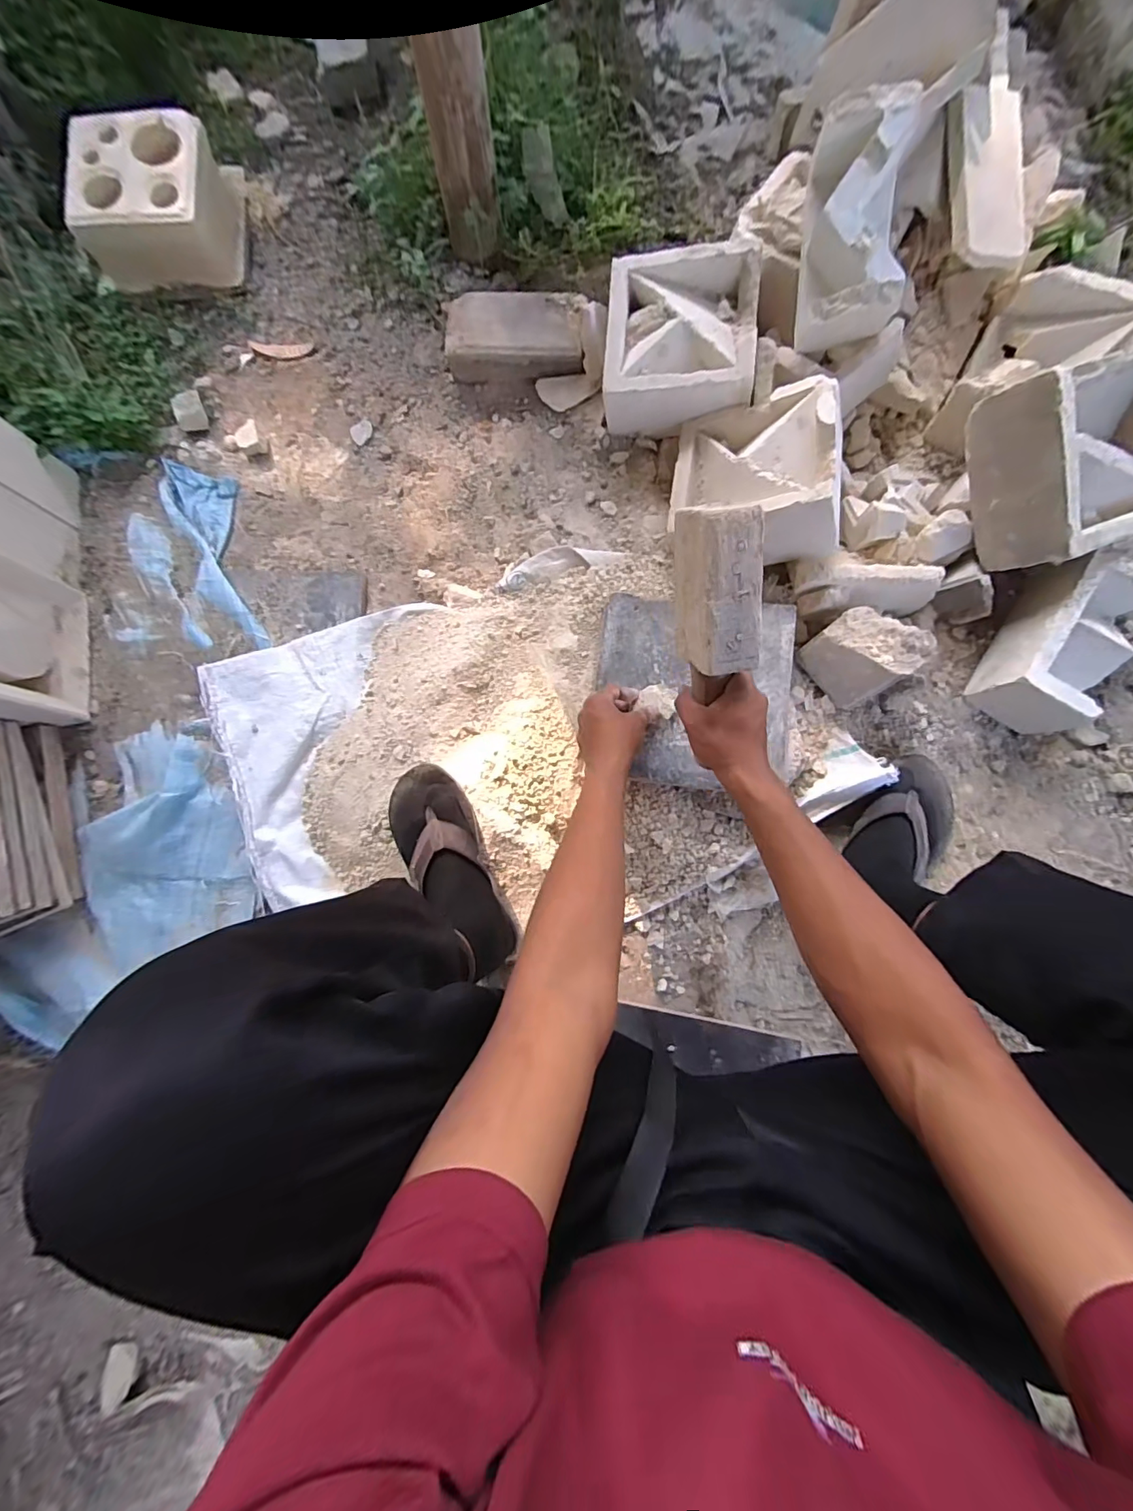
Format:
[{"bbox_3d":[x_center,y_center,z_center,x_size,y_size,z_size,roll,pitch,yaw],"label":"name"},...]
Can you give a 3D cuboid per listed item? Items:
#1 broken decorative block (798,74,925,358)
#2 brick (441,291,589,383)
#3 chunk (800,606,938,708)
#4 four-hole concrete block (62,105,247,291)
[{"bbox_3d":[0.352,-0.638,0.609,0.107,0.112,0.219,-6,110,3],"label":"broken decorative block"},{"bbox_3d":[-0.077,-0.642,0.768,0.213,0.056,0.105,7,84,5],"label":"brick"},{"bbox_3d":[0.385,-0.133,0.641,0.111,0.068,0.108,-36,82,-1],"label":"chunk"},{"bbox_3d":[-0.705,-0.937,0.848,0.238,0.109,0.219,-1,83,4],"label":"four-hole concrete block"}]

